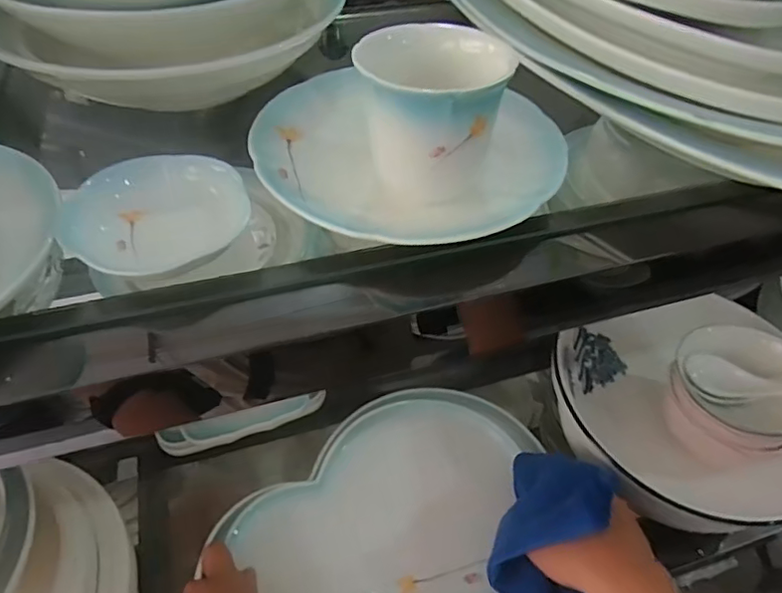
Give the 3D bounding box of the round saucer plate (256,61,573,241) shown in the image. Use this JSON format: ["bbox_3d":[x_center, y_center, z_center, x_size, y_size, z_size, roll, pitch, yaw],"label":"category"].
[{"bbox_3d":[0.008,-0.085,0.345,0.181,0.030,0.154,15,49,11],"label":"round saucer plate"}]

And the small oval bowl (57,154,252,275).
[{"bbox_3d":[-0.122,-0.044,0.294,0.087,0.022,0.069,-30,56,-26],"label":"small oval bowl"}]

